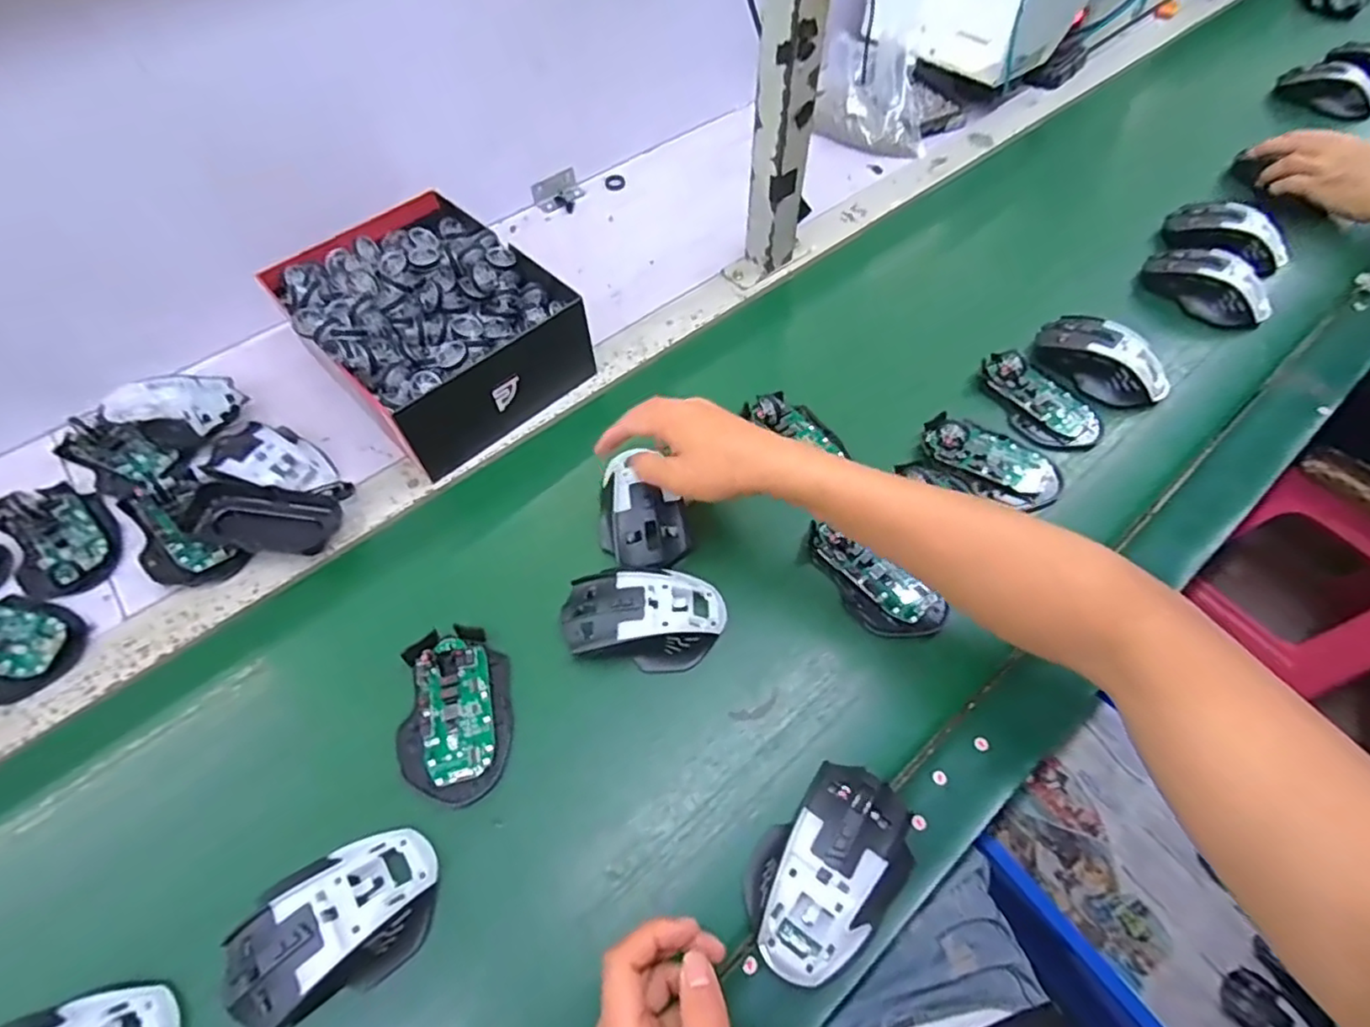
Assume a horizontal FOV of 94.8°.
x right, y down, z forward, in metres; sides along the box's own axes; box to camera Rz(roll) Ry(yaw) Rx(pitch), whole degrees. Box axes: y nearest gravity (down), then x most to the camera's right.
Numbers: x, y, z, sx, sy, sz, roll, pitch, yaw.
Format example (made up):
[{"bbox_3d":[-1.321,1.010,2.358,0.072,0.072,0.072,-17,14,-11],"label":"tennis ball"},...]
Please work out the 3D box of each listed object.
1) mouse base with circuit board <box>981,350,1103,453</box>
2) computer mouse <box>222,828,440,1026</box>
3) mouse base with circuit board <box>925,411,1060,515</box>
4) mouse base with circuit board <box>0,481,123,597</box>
[{"bbox_3d":[0.317,-0.103,0.566,0.062,0.026,0.117,-35,69,-19],"label":"mouse base with circuit board"},{"bbox_3d":[-0.201,0.233,0.358,0.117,0.034,0.074,-30,63,-18],"label":"computer mouse"},{"bbox_3d":[0.259,-0.046,0.531,0.116,0.020,0.059,33,66,14],"label":"mouse base with circuit board"},{"bbox_3d":[-0.518,0.014,0.518,0.123,0.020,0.073,38,67,16],"label":"mouse base with circuit board"}]

